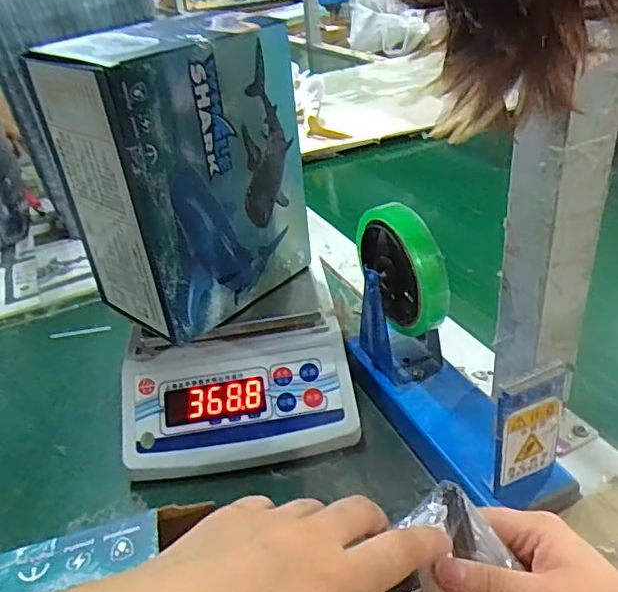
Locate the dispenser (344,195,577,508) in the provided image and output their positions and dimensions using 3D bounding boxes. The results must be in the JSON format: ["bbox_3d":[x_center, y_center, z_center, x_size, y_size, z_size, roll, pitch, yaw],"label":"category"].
[{"bbox_3d":[0.093,0.037,0.386,0.061,0.157,0.182,-19,34,-19],"label":"dispenser"}]

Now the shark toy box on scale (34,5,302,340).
[{"bbox_3d":[-0.091,-0.091,0.431,0.100,0.195,0.151,21,41,36],"label":"shark toy box on scale"}]

